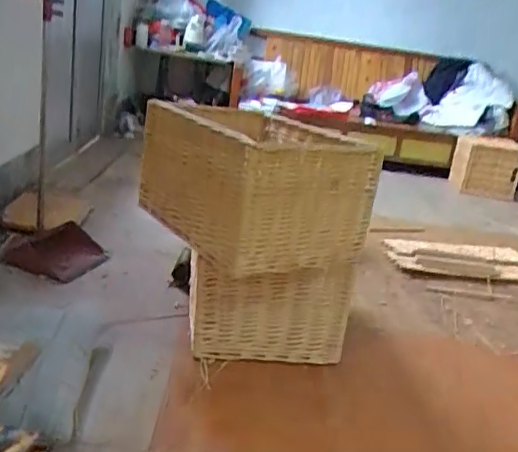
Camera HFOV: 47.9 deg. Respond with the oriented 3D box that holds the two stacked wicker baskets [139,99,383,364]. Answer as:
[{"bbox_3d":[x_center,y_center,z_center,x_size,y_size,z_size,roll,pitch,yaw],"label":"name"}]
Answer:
[{"bbox_3d":[-0.023,0.038,1.384,0.449,0.565,0.387,17,21,38],"label":"two stacked wicker baskets"}]

